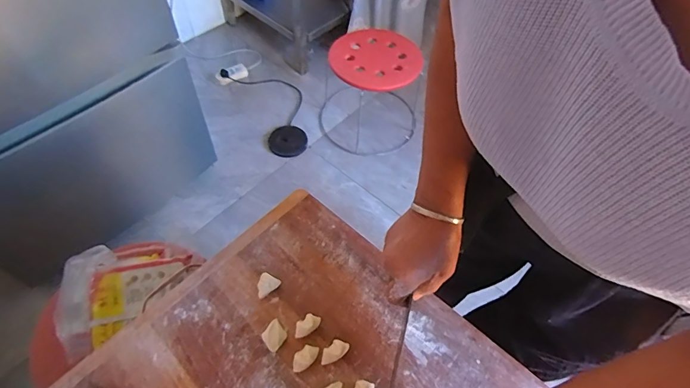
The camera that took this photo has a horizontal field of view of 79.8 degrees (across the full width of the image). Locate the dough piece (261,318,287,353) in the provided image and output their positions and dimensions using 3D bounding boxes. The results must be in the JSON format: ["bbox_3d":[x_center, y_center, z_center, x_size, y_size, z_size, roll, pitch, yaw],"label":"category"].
[{"bbox_3d":[-0.087,0.174,0.508,0.028,0.015,0.032,-33,63,-23],"label":"dough piece"}]

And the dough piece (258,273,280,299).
[{"bbox_3d":[-0.105,0.123,0.551,0.025,0.013,0.030,26,58,14],"label":"dough piece"}]

